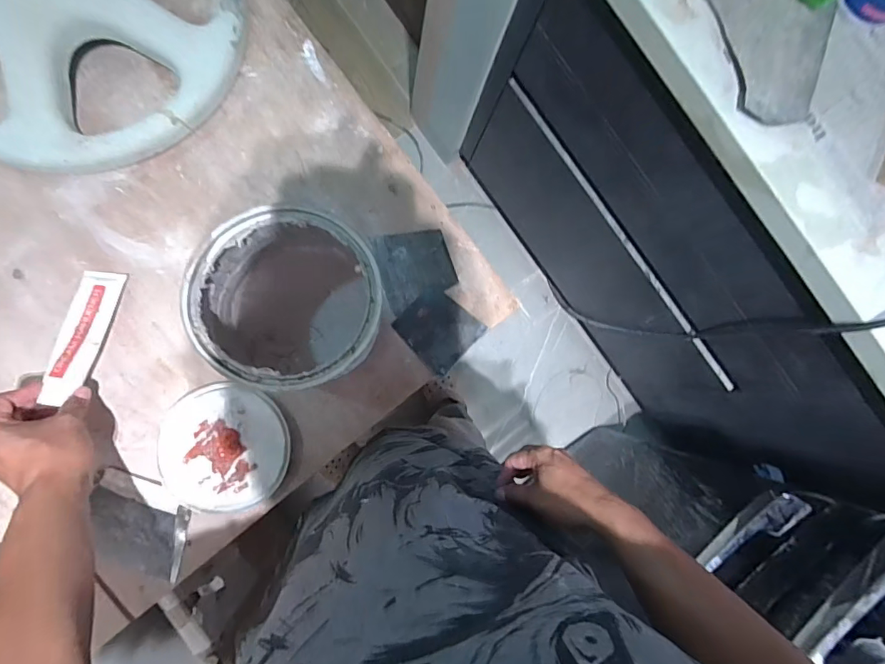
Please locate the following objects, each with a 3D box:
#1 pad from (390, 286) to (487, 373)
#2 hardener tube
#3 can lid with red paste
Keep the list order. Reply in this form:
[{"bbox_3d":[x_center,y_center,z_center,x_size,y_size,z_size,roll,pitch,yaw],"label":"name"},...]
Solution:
[{"bbox_3d":[-0.004,-0.005,0.612,0.093,0.006,0.091,45,82,-3],"label":"pad"},{"bbox_3d":[-0.411,0.002,0.522,0.046,0.016,0.156,9,68,-8],"label":"hardener tube"},{"bbox_3d":[-0.263,0.140,0.557,0.144,0.013,0.149,1,86,-8],"label":"can lid with red paste"}]

